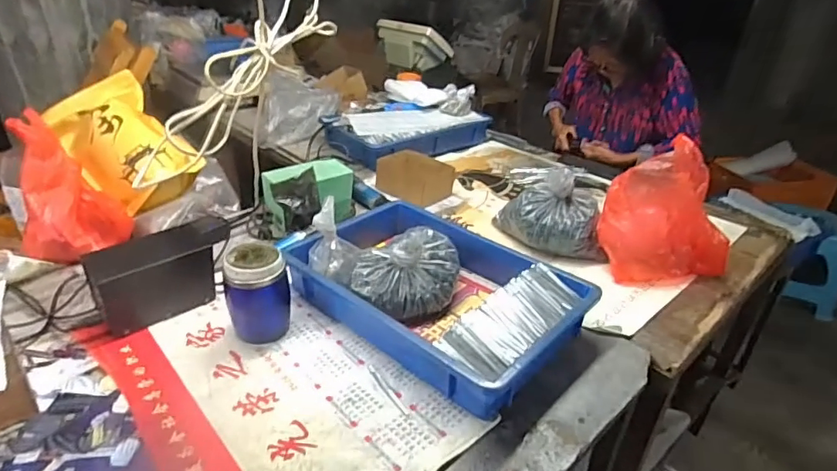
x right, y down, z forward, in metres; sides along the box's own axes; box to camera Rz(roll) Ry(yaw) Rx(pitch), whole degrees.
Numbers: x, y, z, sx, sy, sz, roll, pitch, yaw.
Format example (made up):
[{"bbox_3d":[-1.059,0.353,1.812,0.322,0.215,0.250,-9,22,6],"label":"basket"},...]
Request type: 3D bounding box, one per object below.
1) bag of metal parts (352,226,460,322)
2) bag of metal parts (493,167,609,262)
[{"bbox_3d":[-0.019,0.056,0.799,0.162,0.108,0.136,3,30,-1],"label":"bag of metal parts"},{"bbox_3d":[0.258,-0.046,0.966,0.218,0.141,0.113,10,31,13],"label":"bag of metal parts"}]

